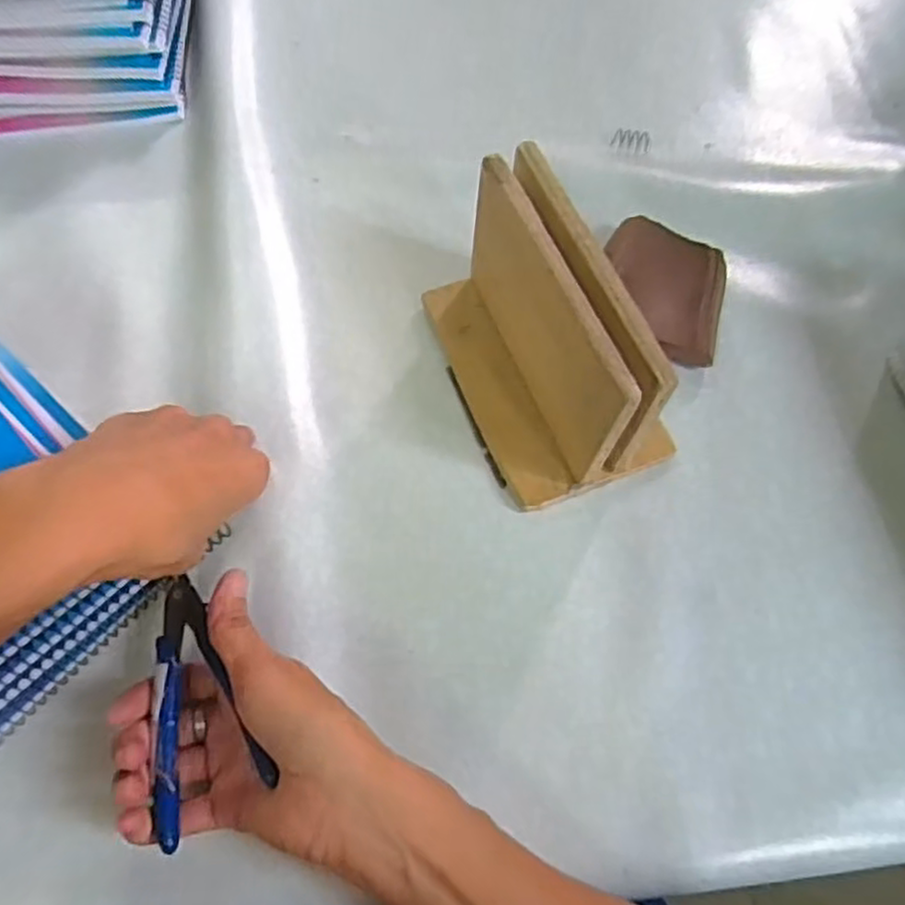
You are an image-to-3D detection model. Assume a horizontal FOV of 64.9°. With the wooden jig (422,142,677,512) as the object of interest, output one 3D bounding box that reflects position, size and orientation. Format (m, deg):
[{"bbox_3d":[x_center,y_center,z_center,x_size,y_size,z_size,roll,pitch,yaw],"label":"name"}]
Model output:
[{"bbox_3d":[0.050,-0.066,0.390,0.094,0.111,0.161,-24,68,-11],"label":"wooden jig"}]

